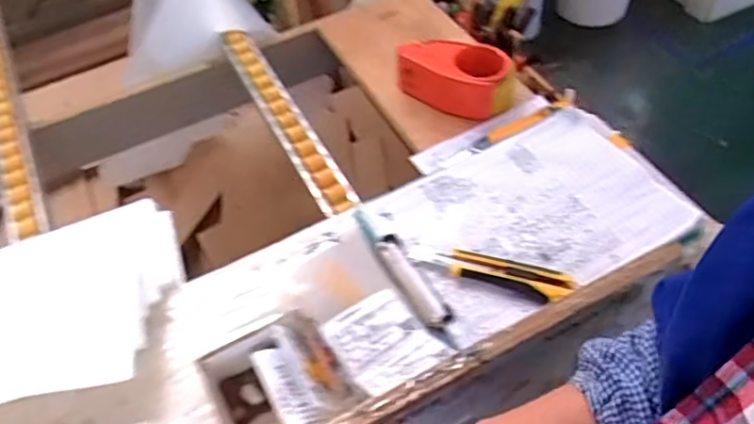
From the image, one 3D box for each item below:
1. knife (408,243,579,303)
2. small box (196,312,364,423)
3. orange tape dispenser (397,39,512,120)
[{"bbox_3d":[0.114,0.056,0.641,0.165,0.019,0.039,16,54,17],"label":"knife"},{"bbox_3d":[-0.082,0.152,0.555,0.110,0.066,0.099,-28,54,-18],"label":"small box"},{"bbox_3d":[0.107,-0.195,0.889,0.141,0.064,0.088,16,54,17],"label":"orange tape dispenser"}]

